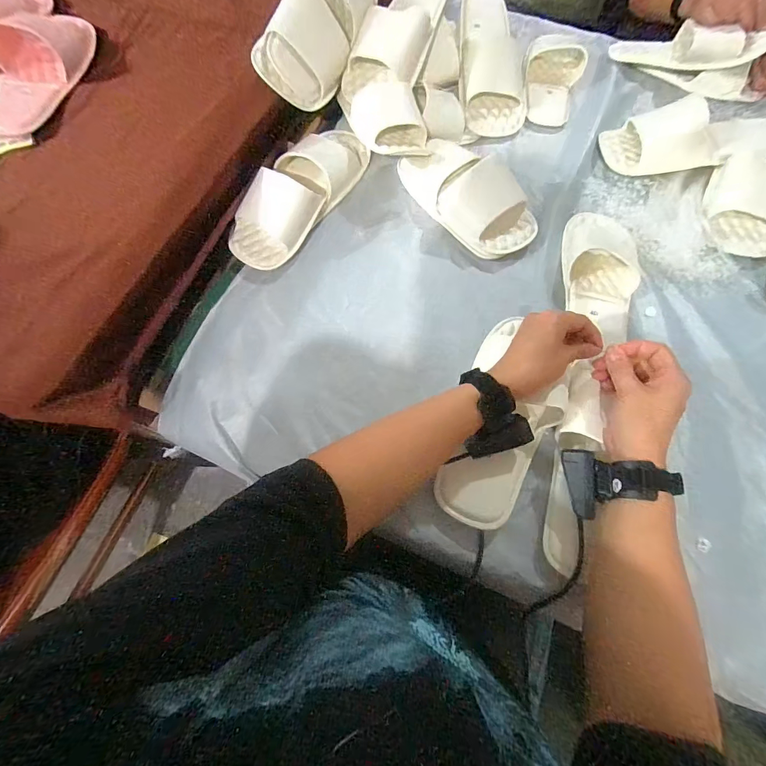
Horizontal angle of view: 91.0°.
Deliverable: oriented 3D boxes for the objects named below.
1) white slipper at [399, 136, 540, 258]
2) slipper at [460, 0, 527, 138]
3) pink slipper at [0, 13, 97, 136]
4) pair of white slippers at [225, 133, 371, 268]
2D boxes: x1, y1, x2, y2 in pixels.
[{"bbox_3d":[0.120,-0.280,0.538,0.104,0.069,0.227,-35,74,-12],"label":"white slipper"},{"bbox_3d":[0.181,-0.532,0.612,0.115,0.074,0.248,1,83,0],"label":"slipper"},{"bbox_3d":[-0.445,-0.407,0.474,0.102,0.049,0.203,-1,70,-1],"label":"pink slipper"},{"bbox_3d":[-0.117,-0.273,0.530,0.099,0.078,0.254,29,73,9],"label":"pair of white slippers"}]

